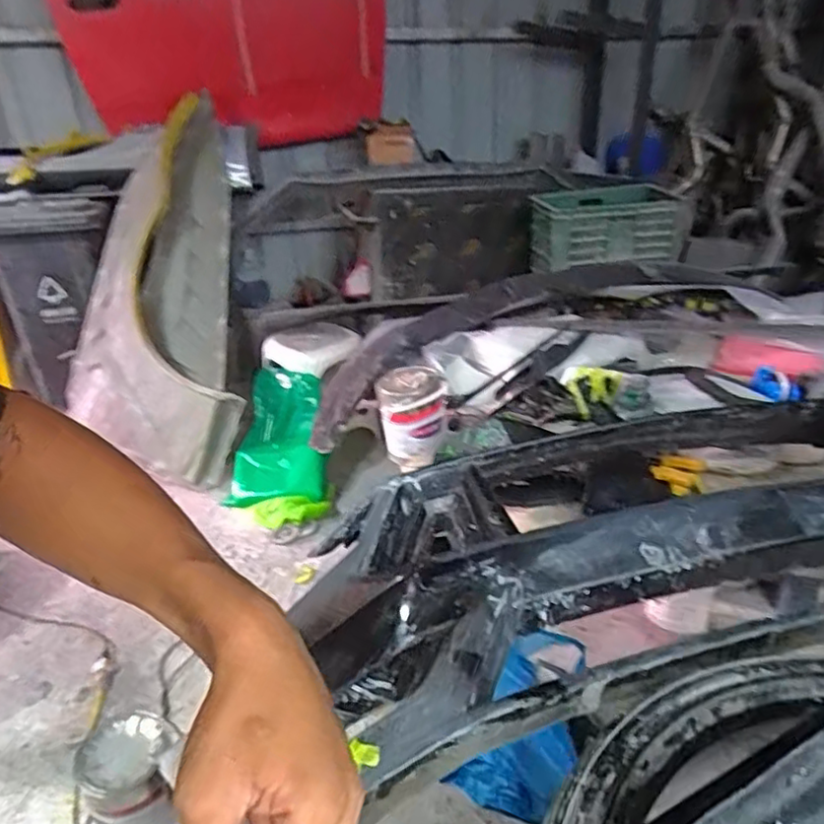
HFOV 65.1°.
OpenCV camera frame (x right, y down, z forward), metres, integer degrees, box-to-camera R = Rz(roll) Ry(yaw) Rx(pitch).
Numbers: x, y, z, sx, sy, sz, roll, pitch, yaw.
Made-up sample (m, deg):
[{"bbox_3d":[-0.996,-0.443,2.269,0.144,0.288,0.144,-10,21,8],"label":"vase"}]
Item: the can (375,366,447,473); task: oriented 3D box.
[{"bbox_3d":[0.001,0.018,1.658,0.169,0.233,0.164,-2,27,1],"label":"can"}]

